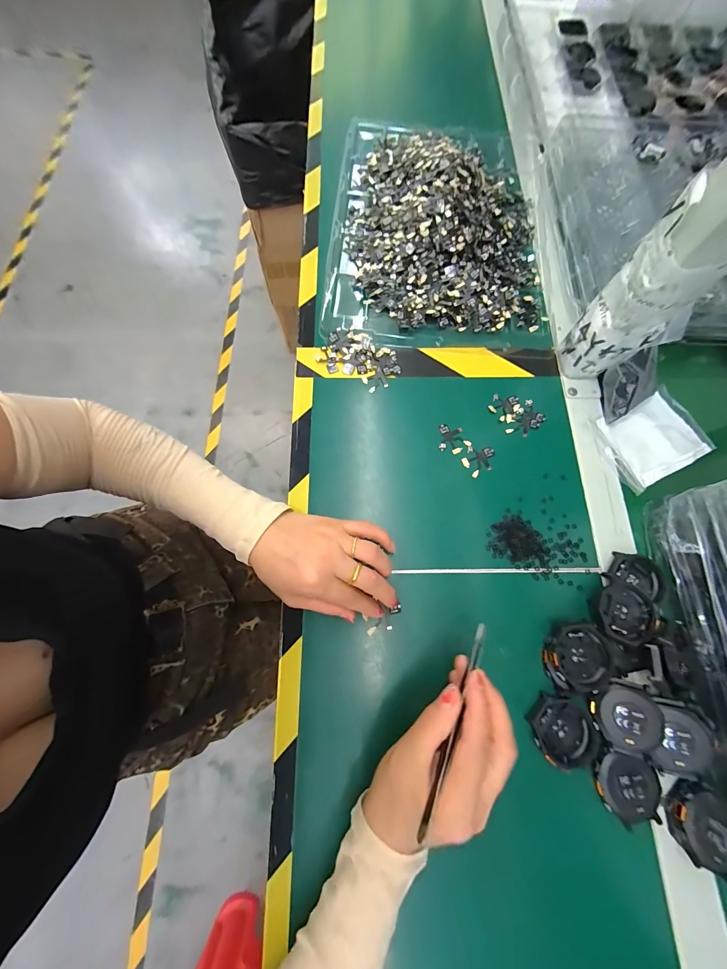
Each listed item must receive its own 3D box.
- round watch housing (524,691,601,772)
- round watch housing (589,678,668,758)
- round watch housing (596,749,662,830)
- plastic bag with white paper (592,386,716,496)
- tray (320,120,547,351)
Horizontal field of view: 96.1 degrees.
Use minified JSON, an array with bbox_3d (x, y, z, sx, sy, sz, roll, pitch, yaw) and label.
[{"bbox_3d":[0.166,0.203,0.269,0.054,0.009,0.049,5,75,0],"label":"round watch housing"},{"bbox_3d":[0.217,0.192,0.268,0.050,0.012,0.050,-5,72,17],"label":"round watch housing"},{"bbox_3d":[0.209,0.238,0.257,0.045,0.009,0.047,0,75,-1],"label":"round watch housing"},{"bbox_3d":[0.313,-0.050,0.354,0.124,0.015,0.083,-26,77,-8],"label":"plastic bag with white paper"},{"bbox_3d":[0.092,-0.343,0.409,0.259,0.030,0.372,4,75,0],"label":"tray"}]

